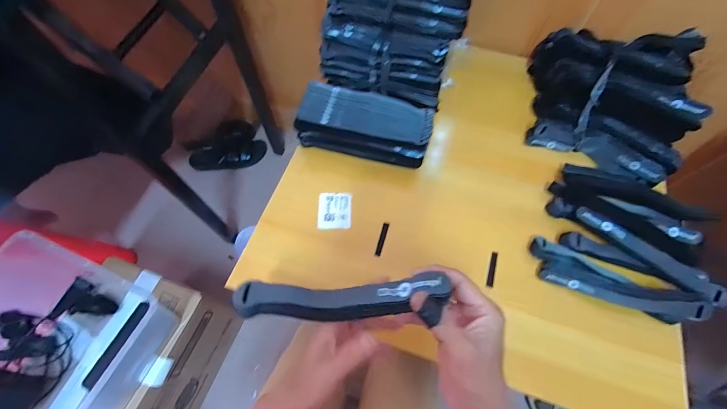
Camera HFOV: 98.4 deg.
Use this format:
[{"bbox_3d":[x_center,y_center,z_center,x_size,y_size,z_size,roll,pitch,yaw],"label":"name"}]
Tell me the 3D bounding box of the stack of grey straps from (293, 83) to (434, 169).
[{"bbox_3d":[0.005,-0.129,0.499,0.198,0.064,0.091,13,66,5],"label":"stack of grey straps"}]

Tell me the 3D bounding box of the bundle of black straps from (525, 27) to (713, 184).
[{"bbox_3d":[0.412,-0.176,0.522,0.225,0.090,0.266,14,66,6],"label":"bundle of black straps"}]

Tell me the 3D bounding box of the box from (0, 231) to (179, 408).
[{"bbox_3d":[-0.527,0.263,0.517,0.273,0.158,0.332,19,66,8],"label":"box"}]

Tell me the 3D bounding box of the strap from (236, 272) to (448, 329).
[{"bbox_3d":[-0.023,0.082,0.275,0.185,0.022,0.033,-6,65,12],"label":"strap"}]

